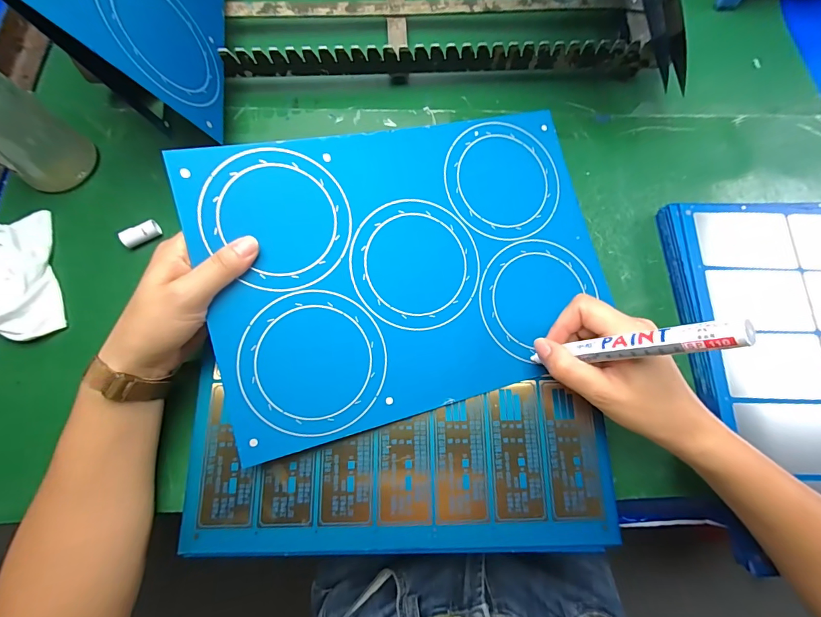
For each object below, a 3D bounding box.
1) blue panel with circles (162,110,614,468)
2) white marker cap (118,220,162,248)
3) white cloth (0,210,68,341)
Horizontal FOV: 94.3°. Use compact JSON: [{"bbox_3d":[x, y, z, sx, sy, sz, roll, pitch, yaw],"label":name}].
[{"bbox_3d":[0.005,-0.034,0.289,0.298,0.011,0.214,-14,87,-13],"label":"blue panel with circles"},{"bbox_3d":[-0.236,-0.066,0.333,0.030,0.014,0.012,-27,77,-8],"label":"white marker cap"},{"bbox_3d":[-0.349,-0.022,0.323,0.078,0.031,0.122,-21,76,-6],"label":"white cloth"}]

